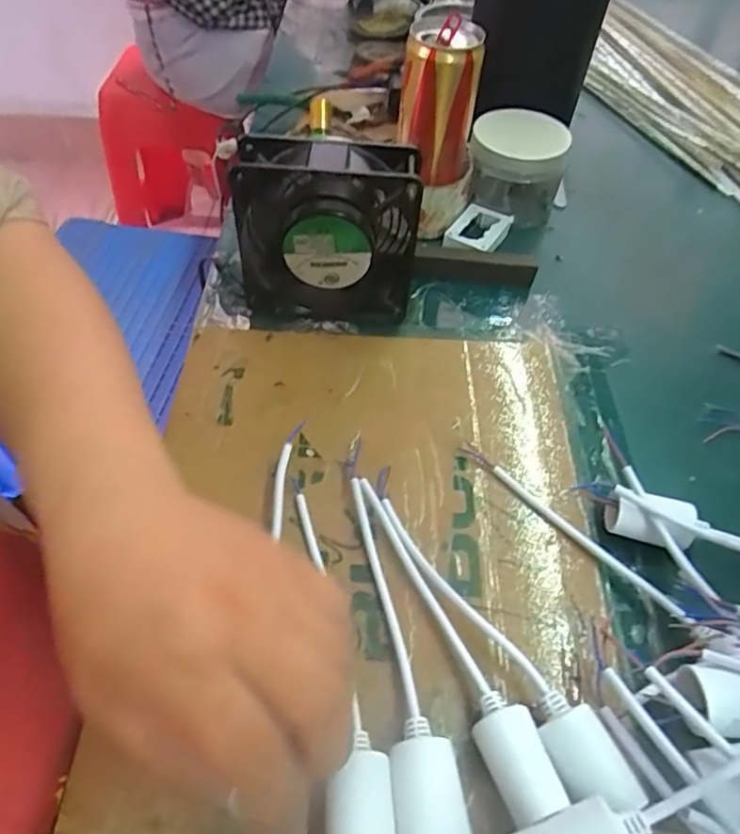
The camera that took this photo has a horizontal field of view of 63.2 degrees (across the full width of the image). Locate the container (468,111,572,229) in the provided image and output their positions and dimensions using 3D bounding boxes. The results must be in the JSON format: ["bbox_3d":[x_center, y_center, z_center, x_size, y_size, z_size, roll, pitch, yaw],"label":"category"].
[{"bbox_3d":[0.128,-0.222,0.526,0.080,0.060,0.076,20,54,12],"label":"container"}]

